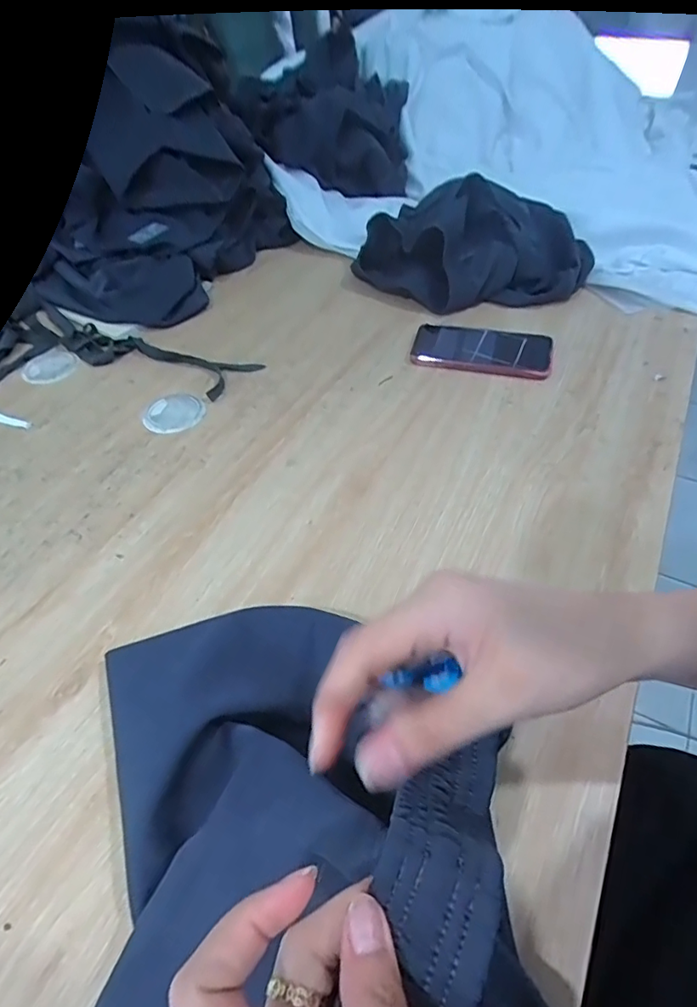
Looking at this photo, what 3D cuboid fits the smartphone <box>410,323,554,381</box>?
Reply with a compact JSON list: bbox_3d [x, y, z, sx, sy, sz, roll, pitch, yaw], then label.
[{"bbox_3d":[0.161,-0.188,0.638,0.164,0.018,0.078,11,50,11],"label":"smartphone"}]

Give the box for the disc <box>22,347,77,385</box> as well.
[{"bbox_3d":[-0.369,-0.169,0.648,0.064,0.007,0.062,-1,48,1],"label":"disc"}]

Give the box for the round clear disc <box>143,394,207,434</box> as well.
[{"bbox_3d":[-0.194,-0.101,0.582,0.064,0.004,0.064,-1,48,1],"label":"round clear disc"}]

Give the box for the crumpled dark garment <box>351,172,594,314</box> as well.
[{"bbox_3d":[0.177,-0.367,0.734,0.306,0.105,0.221,20,52,18],"label":"crumpled dark garment"}]

